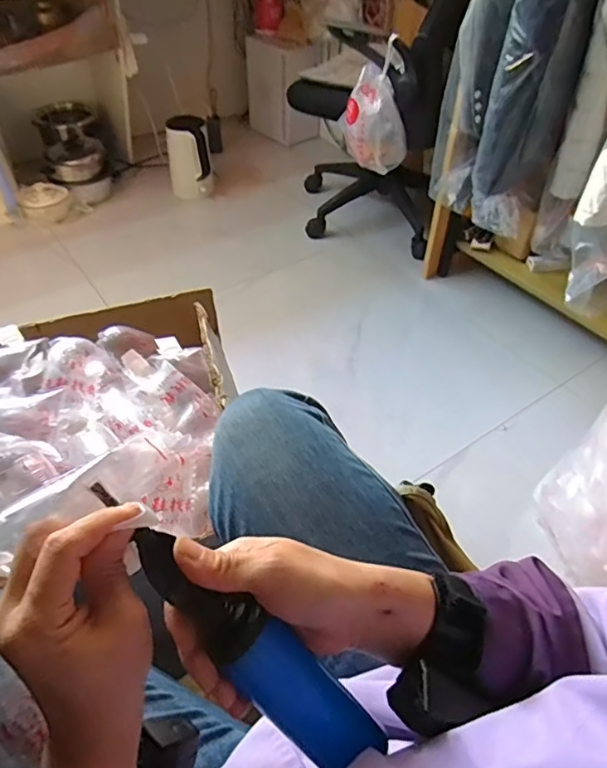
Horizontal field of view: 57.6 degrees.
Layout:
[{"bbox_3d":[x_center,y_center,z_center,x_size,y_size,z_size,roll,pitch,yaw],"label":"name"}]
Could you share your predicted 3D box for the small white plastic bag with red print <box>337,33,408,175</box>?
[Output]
[{"bbox_3d":[0.201,-0.732,1.495,0.177,0.265,0.101,20,49,17],"label":"small white plastic bag with red print"}]

